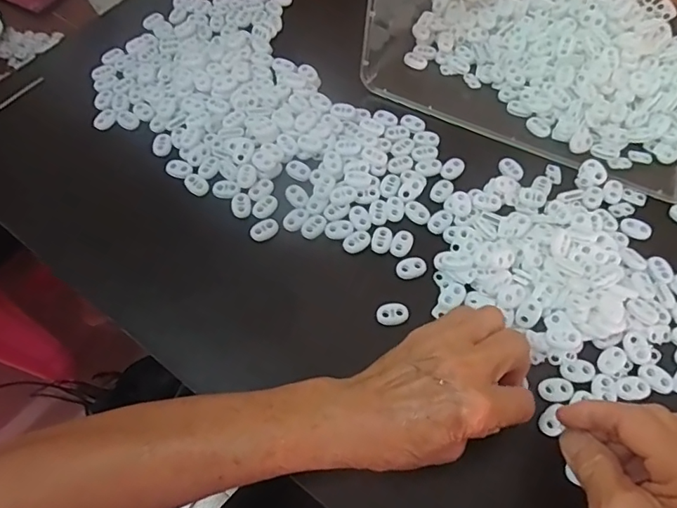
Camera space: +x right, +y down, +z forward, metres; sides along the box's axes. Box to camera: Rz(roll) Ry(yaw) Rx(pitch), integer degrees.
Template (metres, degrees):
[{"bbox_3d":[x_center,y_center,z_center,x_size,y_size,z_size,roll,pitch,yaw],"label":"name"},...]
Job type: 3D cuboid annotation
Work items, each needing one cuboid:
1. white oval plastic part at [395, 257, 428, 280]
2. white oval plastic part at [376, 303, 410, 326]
[{"bbox_3d":[0.055,0.010,0.387,0.024,0.004,0.016,-17,64,-9],"label":"white oval plastic part"},{"bbox_3d":[0.039,0.043,0.371,0.023,0.005,0.016,-11,63,-6],"label":"white oval plastic part"}]

